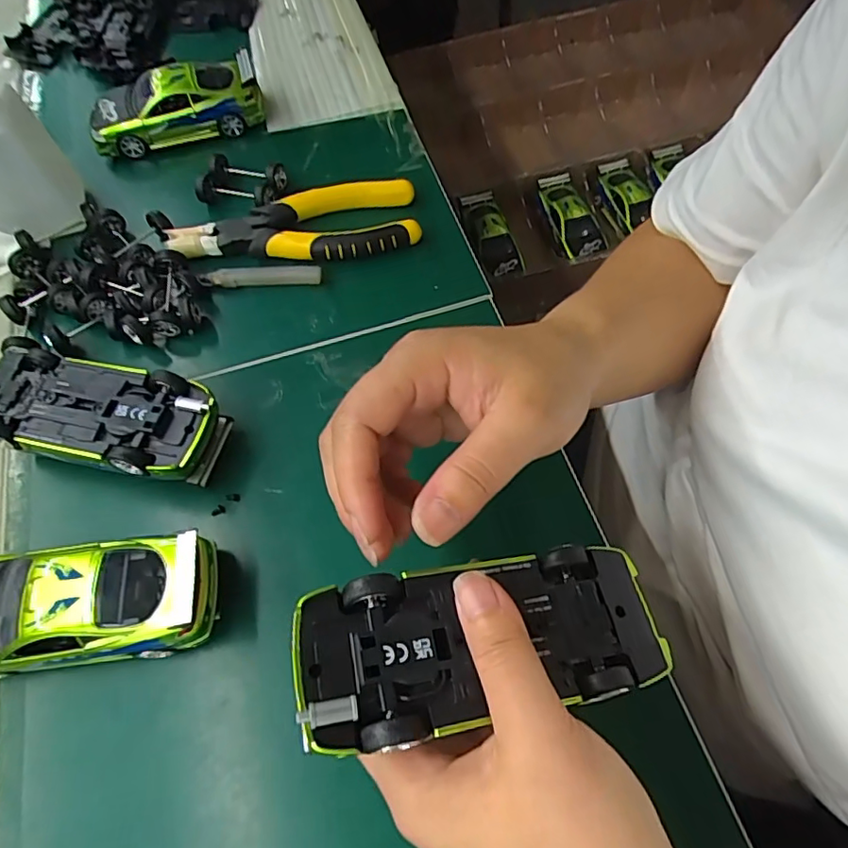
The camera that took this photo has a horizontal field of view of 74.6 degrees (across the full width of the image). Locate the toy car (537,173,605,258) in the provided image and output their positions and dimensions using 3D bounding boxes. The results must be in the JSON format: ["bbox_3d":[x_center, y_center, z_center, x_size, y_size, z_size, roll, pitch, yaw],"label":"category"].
[{"bbox_3d":[0.173,-0.245,0.661,0.050,0.027,0.123,-18,63,-5],"label":"toy car"}]

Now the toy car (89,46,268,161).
[{"bbox_3d":[-0.187,-0.244,0.422,0.123,0.044,0.053,-11,63,-5],"label":"toy car"}]

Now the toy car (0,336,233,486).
[{"bbox_3d":[-0.177,-0.003,0.302,0.135,0.039,0.062,16,65,12],"label":"toy car"}]

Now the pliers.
[{"bbox_3d":[-0.085,-0.127,0.368,0.160,0.017,0.053,-14,63,-3],"label":"pliers"}]

